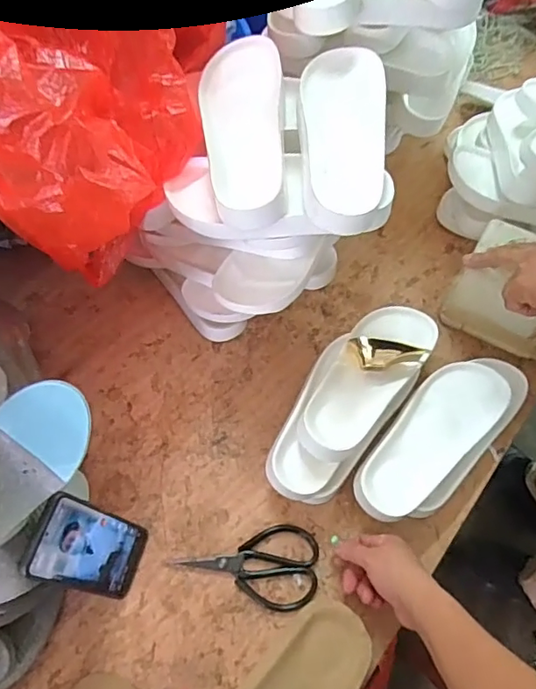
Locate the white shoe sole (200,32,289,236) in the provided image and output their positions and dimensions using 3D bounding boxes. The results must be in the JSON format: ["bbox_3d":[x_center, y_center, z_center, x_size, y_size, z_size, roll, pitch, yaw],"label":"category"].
[{"bbox_3d":[-0.024,-0.236,0.579,0.099,0.042,0.235,-1,65,-3],"label":"white shoe sole"}]

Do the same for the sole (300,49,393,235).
[{"bbox_3d":[0.082,-0.224,0.569,0.095,0.034,0.244,1,64,-2],"label":"sole"}]

